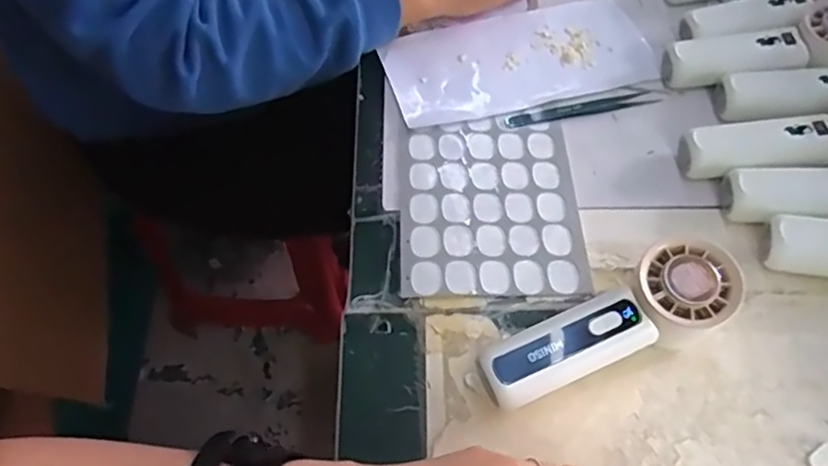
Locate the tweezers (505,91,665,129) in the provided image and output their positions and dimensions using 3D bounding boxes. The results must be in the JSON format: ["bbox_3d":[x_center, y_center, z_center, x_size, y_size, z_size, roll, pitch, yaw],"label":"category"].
[{"bbox_3d":[0.132,-0.098,0.500,0.124,0.004,0.013,-11,57,-8],"label":"tweezers"}]

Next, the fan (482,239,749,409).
[{"bbox_3d":[0.117,0.060,0.378,0.157,0.057,0.058,-25,60,-16],"label":"fan"}]

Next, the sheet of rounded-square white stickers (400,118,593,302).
[{"bbox_3d":[0.053,-0.021,0.452,0.123,0.004,0.152,0,56,-1],"label":"sheet of rounded-square white stickers"}]

